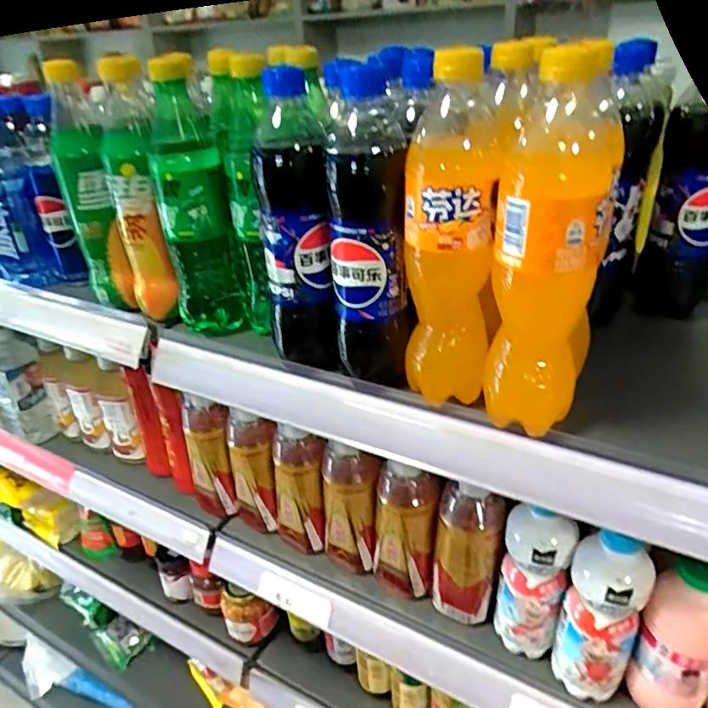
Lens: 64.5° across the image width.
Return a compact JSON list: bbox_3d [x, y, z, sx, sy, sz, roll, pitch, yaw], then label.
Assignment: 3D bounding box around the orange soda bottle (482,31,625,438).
[{"bbox_3d":[0.124,-0.060,0.358,0.068,0.228,0.065,7,32,16],"label":"orange soda bottle"}]

